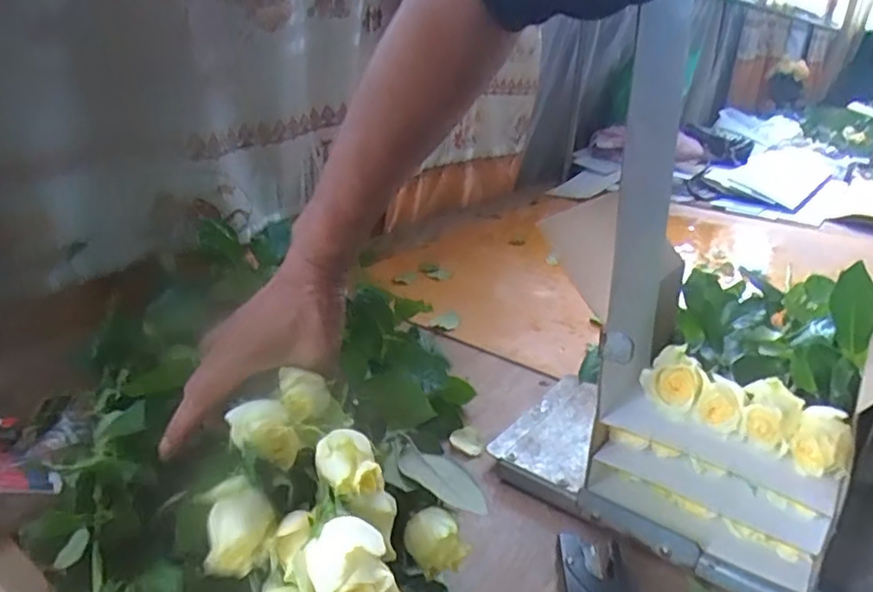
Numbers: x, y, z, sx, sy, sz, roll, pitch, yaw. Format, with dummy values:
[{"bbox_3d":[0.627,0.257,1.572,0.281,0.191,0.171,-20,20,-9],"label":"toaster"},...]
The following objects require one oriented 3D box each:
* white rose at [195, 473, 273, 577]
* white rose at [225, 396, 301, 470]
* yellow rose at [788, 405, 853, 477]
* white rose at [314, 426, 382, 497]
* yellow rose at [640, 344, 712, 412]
[{"bbox_3d":[-0.116,0.130,0.361,0.034,0.039,0.046,10,23,14],"label":"white rose"},{"bbox_3d":[-0.112,0.089,0.405,0.034,0.035,0.041,-12,28,-34],"label":"white rose"},{"bbox_3d":[0.285,0.107,0.464,0.039,0.042,0.038,21,28,35],"label":"yellow rose"},{"bbox_3d":[-0.055,0.104,0.395,0.032,0.030,0.038,-11,27,-31],"label":"white rose"},{"bbox_3d":[0.199,0.068,0.525,0.048,0.042,0.041,17,26,29],"label":"yellow rose"}]

